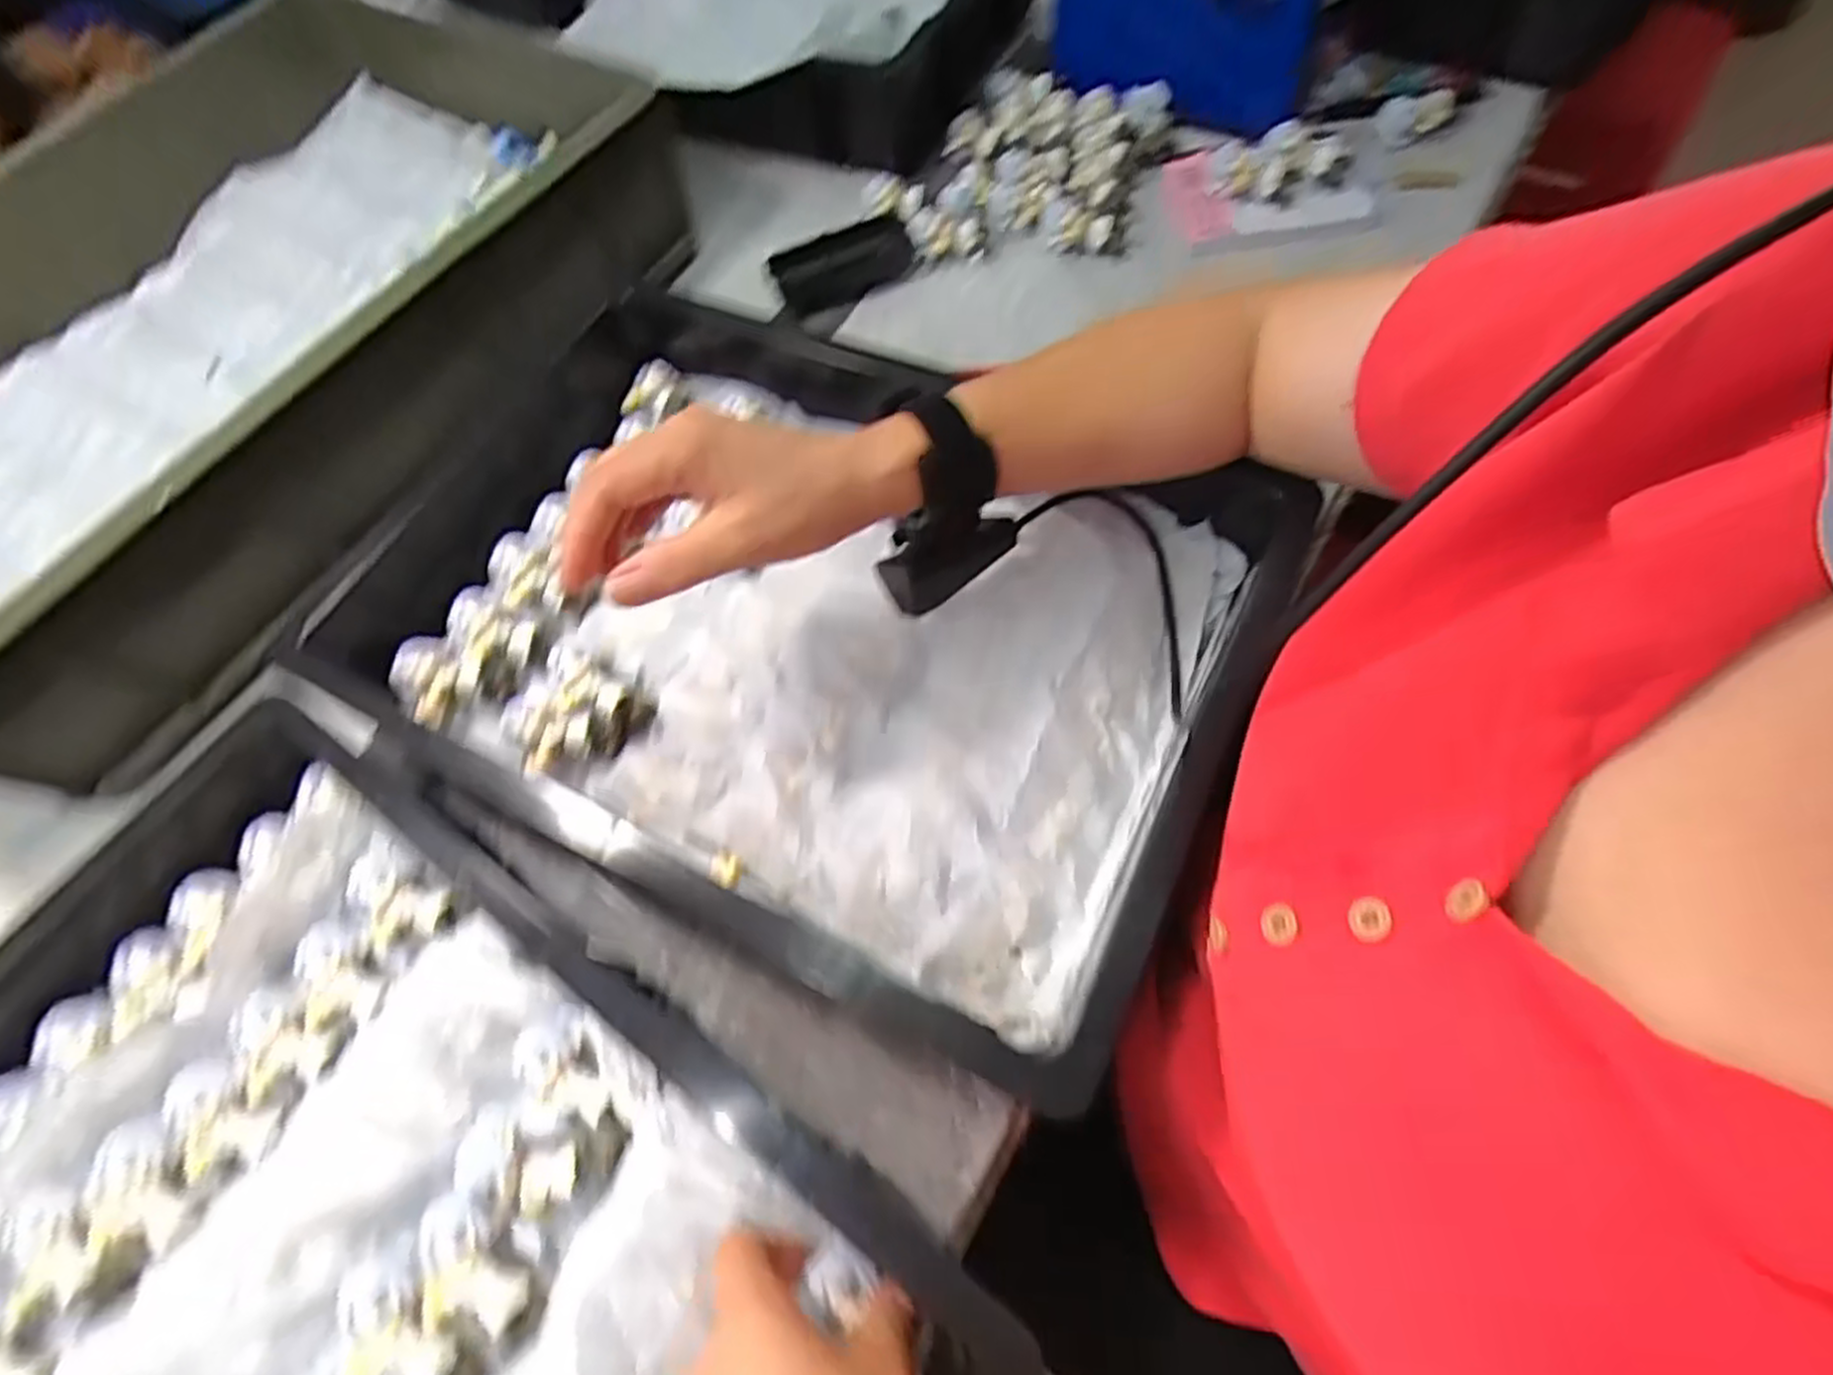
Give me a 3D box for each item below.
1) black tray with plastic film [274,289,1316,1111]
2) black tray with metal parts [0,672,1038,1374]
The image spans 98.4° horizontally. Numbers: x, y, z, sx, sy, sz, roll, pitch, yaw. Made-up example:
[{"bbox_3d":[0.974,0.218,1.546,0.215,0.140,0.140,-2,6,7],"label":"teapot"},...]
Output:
[{"bbox_3d":[-0.069,-0.042,0.421,0.461,0.073,0.301,24,67,15],"label":"black tray with plastic film"},{"bbox_3d":[-0.232,0.229,0.307,0.456,0.099,0.311,32,69,18],"label":"black tray with metal parts"}]

